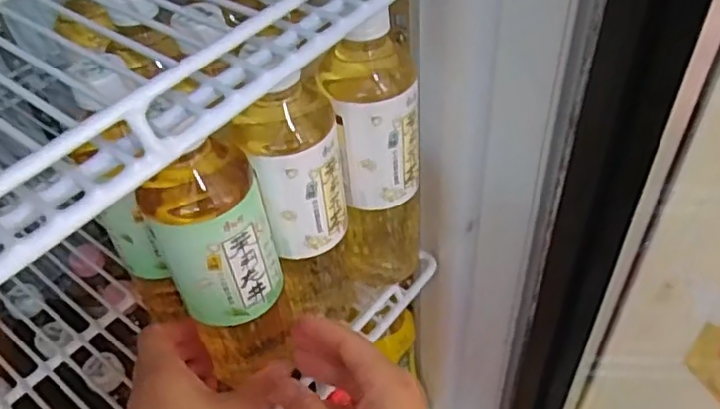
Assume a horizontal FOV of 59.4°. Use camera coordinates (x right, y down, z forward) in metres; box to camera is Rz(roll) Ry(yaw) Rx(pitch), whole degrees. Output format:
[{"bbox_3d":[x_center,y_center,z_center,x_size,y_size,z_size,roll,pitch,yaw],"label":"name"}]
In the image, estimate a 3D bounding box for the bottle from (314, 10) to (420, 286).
[{"bbox_3d":[0.012,-0.021,0.430,0.057,0.200,0.053,-4,47,4],"label":"bottle"}]

